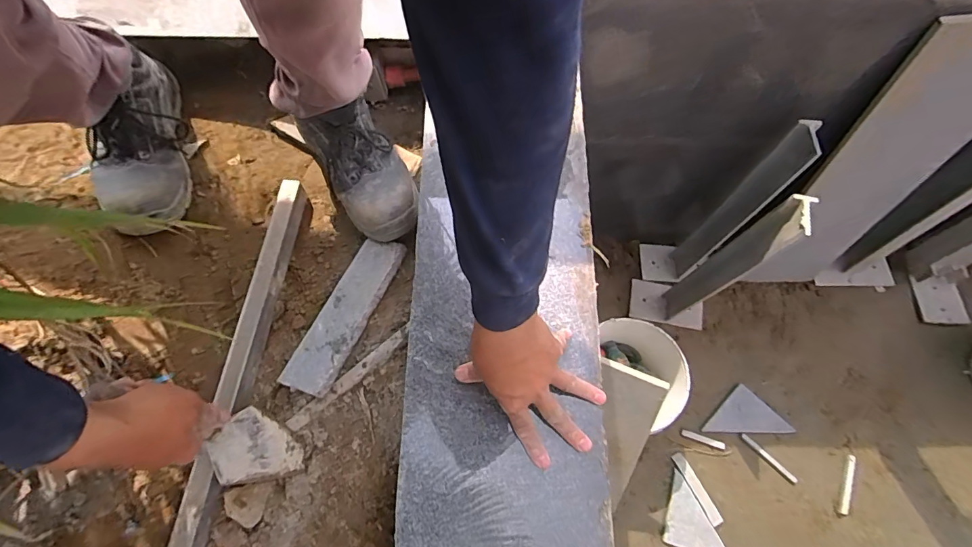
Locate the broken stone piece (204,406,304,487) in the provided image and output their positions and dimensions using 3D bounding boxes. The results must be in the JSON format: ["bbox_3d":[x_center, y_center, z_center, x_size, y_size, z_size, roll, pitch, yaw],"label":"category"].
[{"bbox_3d":[-0.270,0.202,0.527,0.098,0.016,0.078,9,65,-45],"label":"broken stone piece"}]

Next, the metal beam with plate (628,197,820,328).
[{"bbox_3d":[0.641,-0.015,1.248,0.212,0.728,0.164,-4,70,-2],"label":"metal beam with plate"}]

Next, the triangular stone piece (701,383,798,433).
[{"bbox_3d":[0.850,0.446,1.457,0.280,0.021,0.147,1,70,0],"label":"triangular stone piece"}]

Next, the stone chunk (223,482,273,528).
[{"bbox_3d":[-0.280,0.273,0.517,0.048,0.015,0.043,-8,70,-4],"label":"stone chunk"}]

